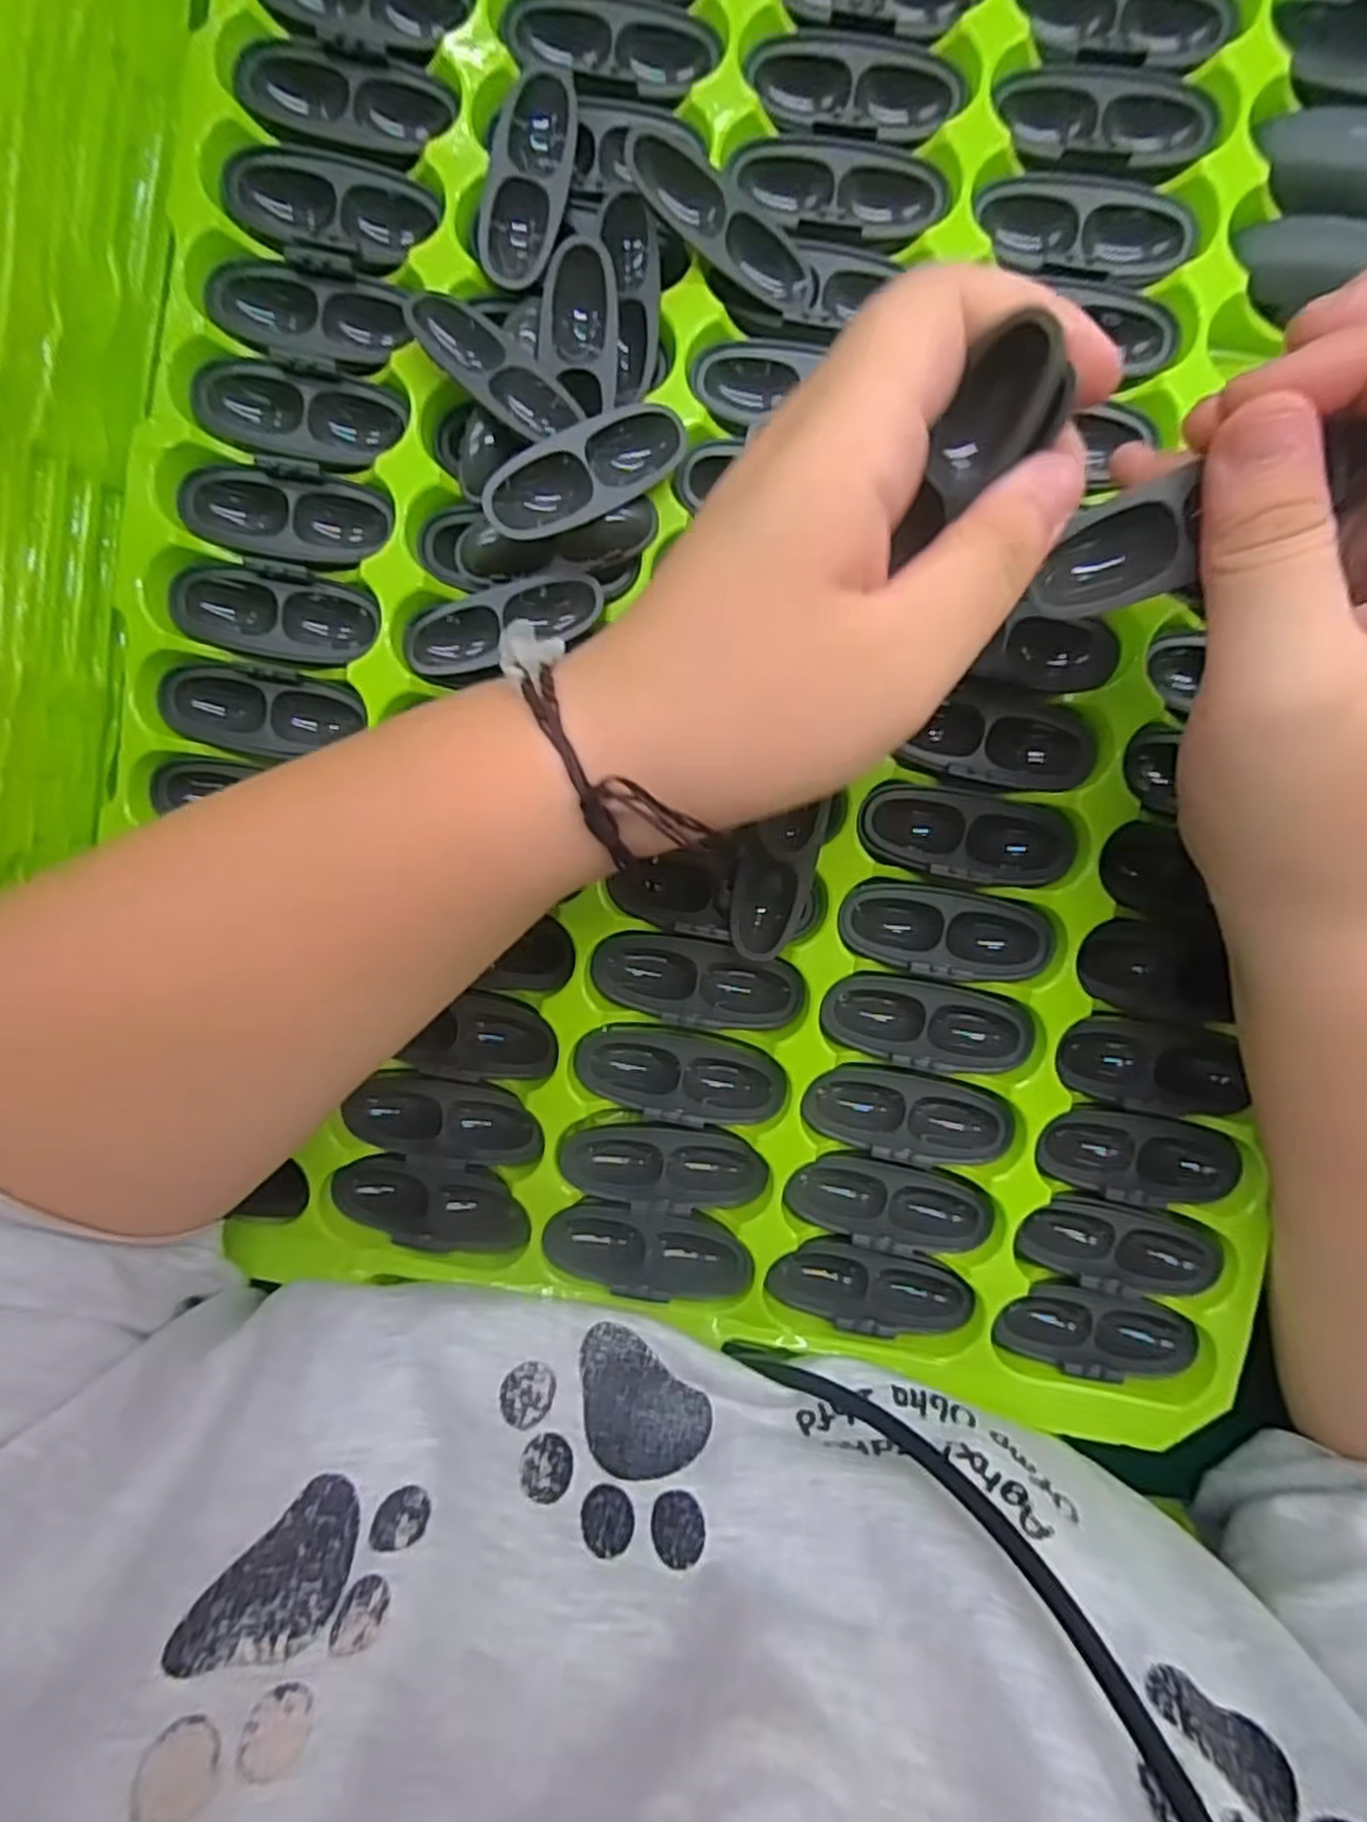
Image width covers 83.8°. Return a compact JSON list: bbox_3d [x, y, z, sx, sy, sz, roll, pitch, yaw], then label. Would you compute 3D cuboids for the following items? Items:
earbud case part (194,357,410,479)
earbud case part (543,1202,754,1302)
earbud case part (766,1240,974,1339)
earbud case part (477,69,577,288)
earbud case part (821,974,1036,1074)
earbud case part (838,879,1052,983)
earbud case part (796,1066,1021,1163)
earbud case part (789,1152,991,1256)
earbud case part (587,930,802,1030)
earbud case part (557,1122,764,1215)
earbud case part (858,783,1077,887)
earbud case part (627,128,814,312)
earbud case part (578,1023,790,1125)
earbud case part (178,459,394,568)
[{"bbox_3d":[-0.119,-0.151,0.236,0.063,0.009,0.033,12,94,0],"label":"earbud case part"},{"bbox_3d":[-0.012,0.113,0.253,0.067,0.008,0.028,8,94,0],"label":"earbud case part"},{"bbox_3d":[0.063,0.127,0.257,0.065,0.010,0.029,10,94,0],"label":"earbud case part"},{"bbox_3d":[-0.046,-0.220,0.227,0.022,0.007,0.063,11,94,0],"label":"earbud case part"},{"bbox_3d":[0.079,0.037,0.249,0.067,0.010,0.027,8,94,0],"label":"earbud case part"},{"bbox_3d":[0.085,0.007,0.246,0.067,0.008,0.028,8,94,0],"label":"earbud case part"},{"bbox_3d":[0.074,0.068,0.251,0.067,0.010,0.028,8,94,0],"label":"earbud case part"},{"bbox_3d":[0.069,0.097,0.255,0.068,0.008,0.029,9,94,0],"label":"earbud case part"},{"bbox_3d":[0.005,0.023,0.249,0.067,0.011,0.027,9,94,0],"label":"earbud case part"},{"bbox_3d":[-0.006,0.085,0.256,0.067,0.011,0.029,8,94,0],"label":"earbud case part"},{"bbox_3d":[0.089,-0.024,0.241,0.066,0.007,0.027,9,94,0],"label":"earbud case part"},{"bbox_3d":[0.012,-0.202,0.224,0.062,0.005,0.020,20,95,-27],"label":"earbud case part"},{"bbox_3d":[-0.001,0.054,0.256,0.068,0.010,0.030,13,94,0],"label":"earbud case part"},{"bbox_3d":[-0.125,-0.123,0.238,0.063,0.008,0.028,6,94,0],"label":"earbud case part"}]

